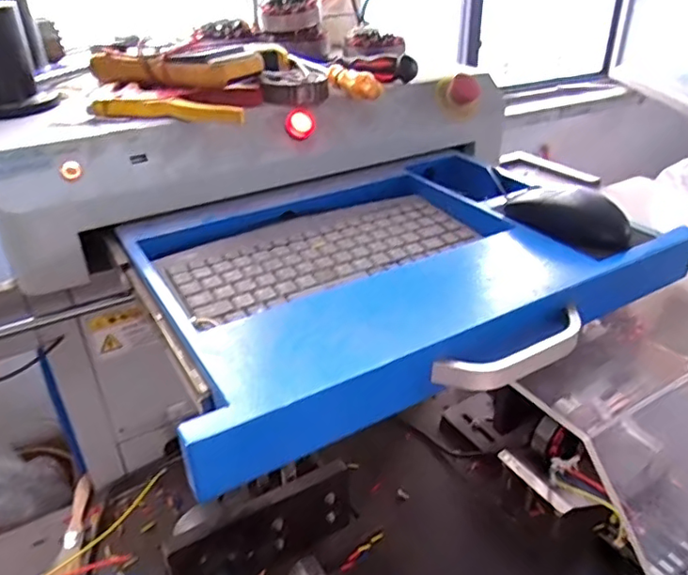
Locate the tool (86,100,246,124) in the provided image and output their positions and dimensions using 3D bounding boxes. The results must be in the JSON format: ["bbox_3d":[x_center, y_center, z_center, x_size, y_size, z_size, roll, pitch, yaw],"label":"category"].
[{"bbox_3d":[-0.173,-0.174,0.574,0.156,0.021,0.025,3,32,7],"label":"tool"}]

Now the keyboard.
[{"bbox_3d":[-0.016,-0.037,0.544,0.289,0.014,0.114,-18,35,-25],"label":"keyboard"}]

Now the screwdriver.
[{"bbox_3d":[-0.011,-0.249,0.681,0.022,0.029,0.155,-24,38,-32],"label":"screwdriver"}]

